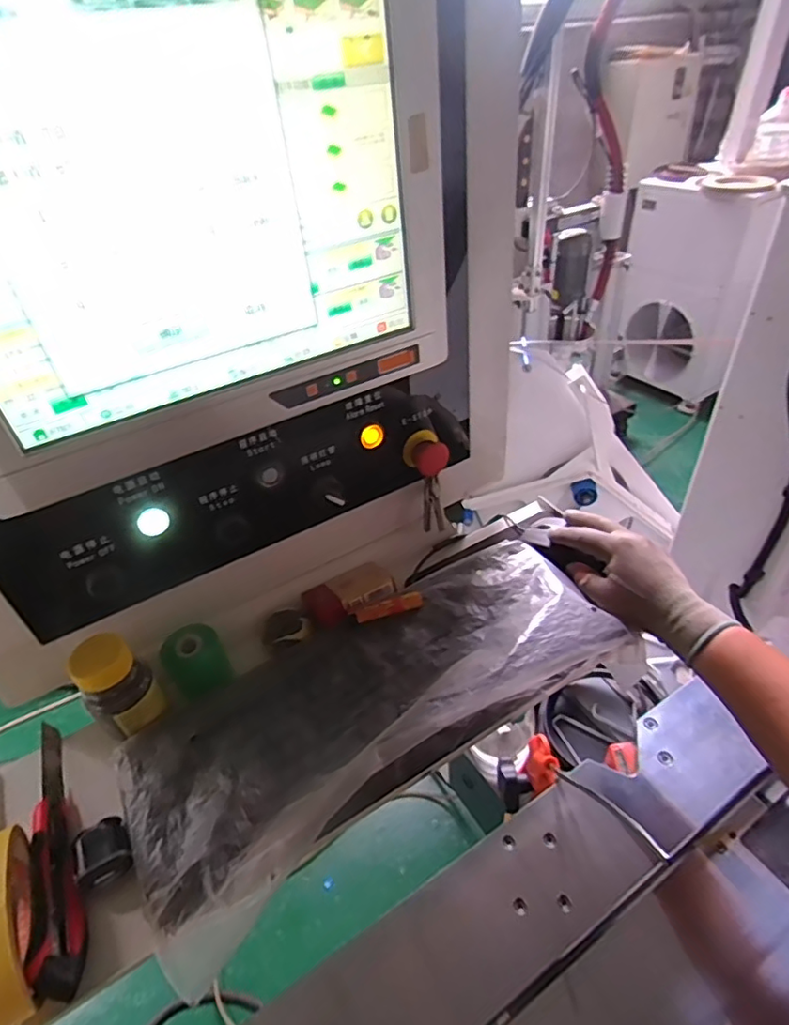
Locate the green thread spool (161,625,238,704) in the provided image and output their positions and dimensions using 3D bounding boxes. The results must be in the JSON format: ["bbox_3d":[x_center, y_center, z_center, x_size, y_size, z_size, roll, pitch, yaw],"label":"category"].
[{"bbox_3d":[-0.187,0.138,0.531,0.051,0.042,0.046,-30,45,-27],"label":"green thread spool"}]

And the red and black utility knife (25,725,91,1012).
[{"bbox_3d":[-0.271,0.256,0.444,0.028,0.025,0.223,-23,42,-21],"label":"red and black utility knife"}]

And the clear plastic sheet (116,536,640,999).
[{"bbox_3d":[-0.013,0.154,0.504,0.443,0.050,0.192,-27,44,-25],"label":"clear plastic sheet"}]

